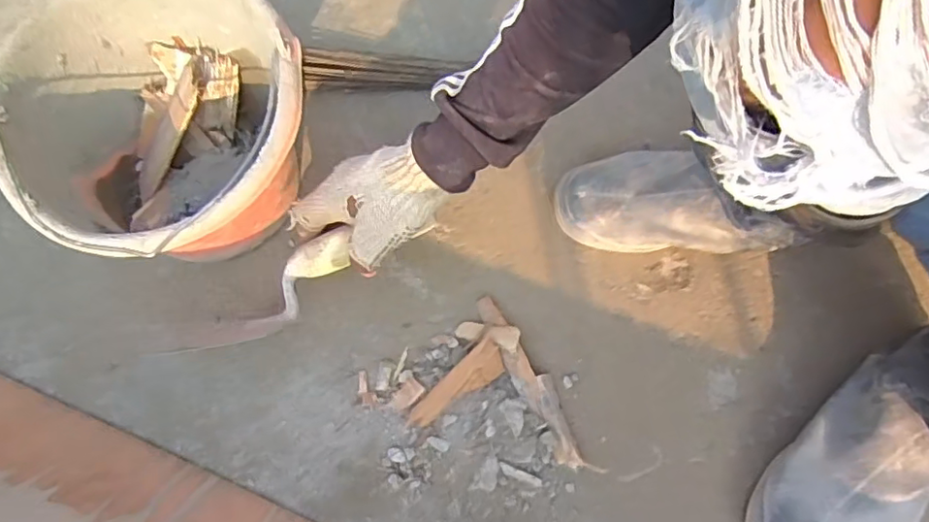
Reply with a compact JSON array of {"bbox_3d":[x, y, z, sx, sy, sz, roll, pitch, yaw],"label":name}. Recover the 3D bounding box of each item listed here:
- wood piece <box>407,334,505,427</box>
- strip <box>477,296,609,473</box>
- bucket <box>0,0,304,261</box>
[{"bbox_3d":[-0.004,0.105,0.495,0.096,0.004,0.029,-42,75,-16],"label":"wood piece"},{"bbox_3d":[0.059,0.105,0.509,0.027,0.019,0.173,-28,72,-12],"label":"strip"},{"bbox_3d":[-0.236,-0.099,0.503,0.214,0.166,0.233,1,69,-1],"label":"bucket"}]

